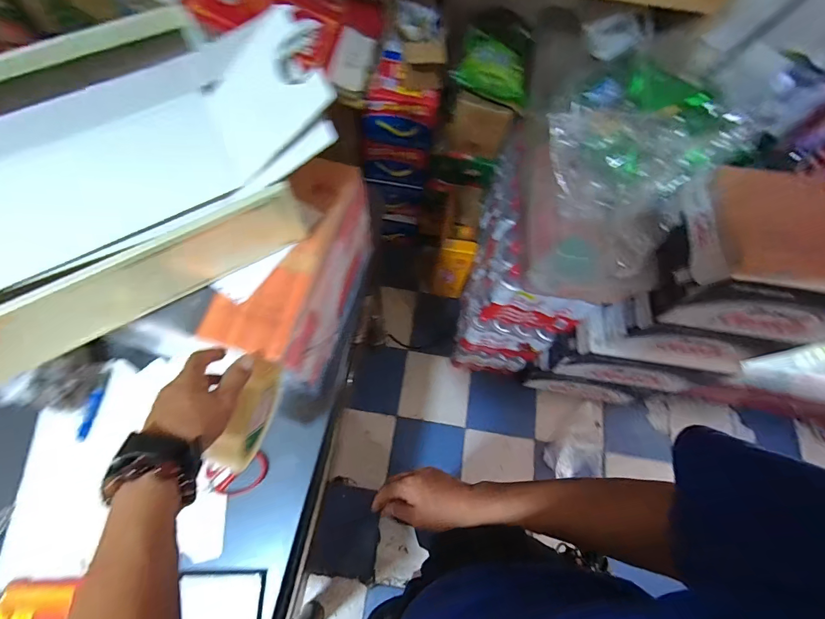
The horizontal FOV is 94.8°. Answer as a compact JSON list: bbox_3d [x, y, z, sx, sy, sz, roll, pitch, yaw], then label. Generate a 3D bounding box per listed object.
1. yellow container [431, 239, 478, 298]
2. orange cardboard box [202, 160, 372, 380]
[{"bbox_3d":[0.140,-0.141,1.347,0.116,0.336,0.070,14,69,3],"label":"yellow container"},{"bbox_3d":[-0.151,-0.051,0.550,0.104,0.182,0.281,17,69,4],"label":"orange cardboard box"}]

